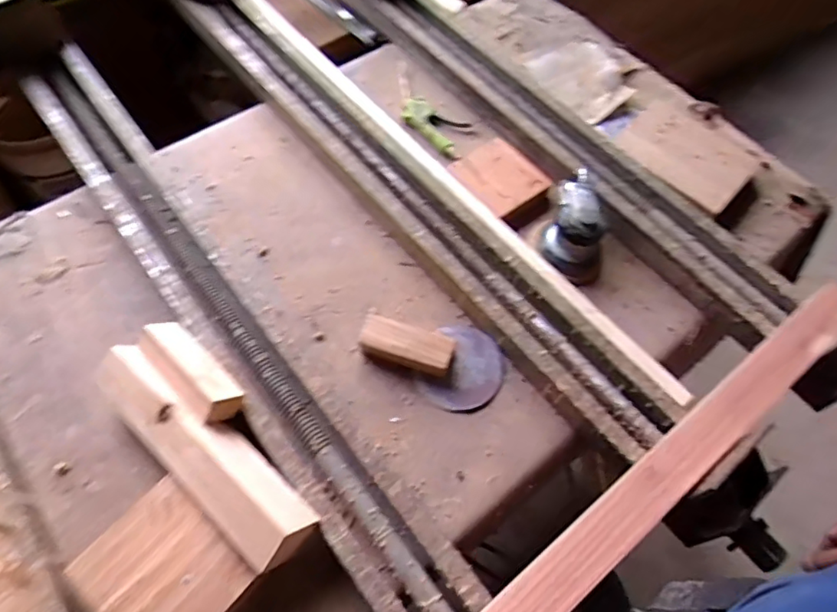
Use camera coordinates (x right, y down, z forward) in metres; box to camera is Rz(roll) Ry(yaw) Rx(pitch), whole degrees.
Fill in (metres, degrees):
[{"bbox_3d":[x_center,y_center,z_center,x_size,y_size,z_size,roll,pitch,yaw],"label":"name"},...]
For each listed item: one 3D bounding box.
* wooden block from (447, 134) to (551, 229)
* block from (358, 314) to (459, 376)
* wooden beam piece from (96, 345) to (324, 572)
[{"bbox_3d":[0.133,-0.197,0.907,0.115,0.029,0.152,-37,68,-20],"label":"wooden block"},{"bbox_3d":[-0.015,0.051,0.754,0.123,0.042,0.049,18,62,8],"label":"block"},{"bbox_3d":[-0.244,0.154,0.635,0.319,0.059,0.078,38,66,17],"label":"wooden beam piece"}]

